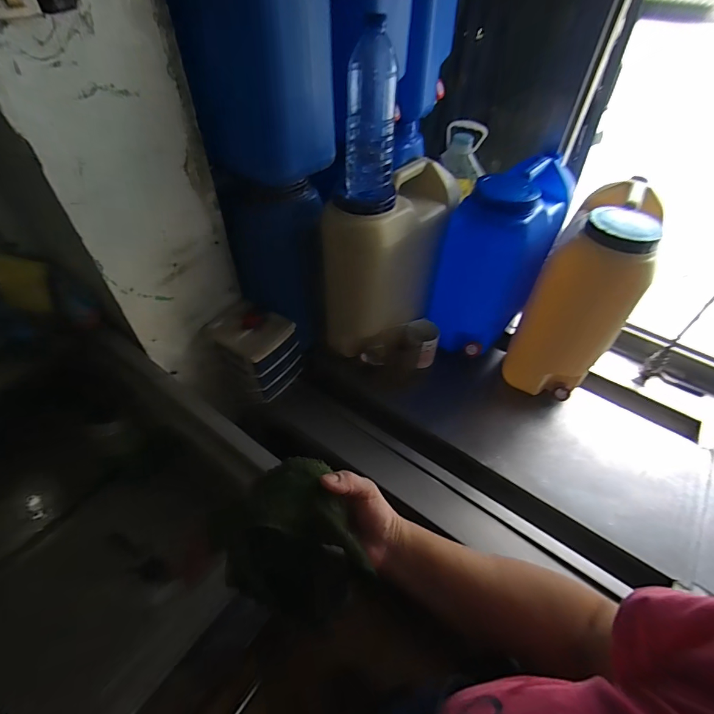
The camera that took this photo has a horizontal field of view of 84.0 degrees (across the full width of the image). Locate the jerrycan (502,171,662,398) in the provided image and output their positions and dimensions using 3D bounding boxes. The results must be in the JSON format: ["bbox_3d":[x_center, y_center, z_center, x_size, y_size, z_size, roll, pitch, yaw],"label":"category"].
[{"bbox_3d":[0.490,-0.126,0.871,0.178,0.440,0.270,28,54,21],"label":"jerrycan"}]

